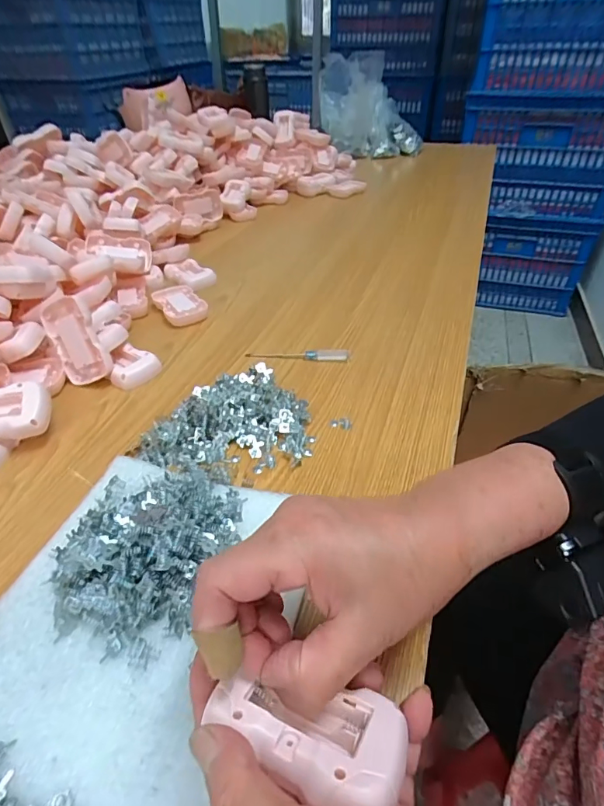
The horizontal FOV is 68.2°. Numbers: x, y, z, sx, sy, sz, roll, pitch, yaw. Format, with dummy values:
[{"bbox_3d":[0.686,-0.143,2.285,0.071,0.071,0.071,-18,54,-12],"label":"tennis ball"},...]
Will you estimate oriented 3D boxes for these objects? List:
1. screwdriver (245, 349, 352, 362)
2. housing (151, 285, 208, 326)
[{"bbox_3d":[-0.005,-0.057,0.512,0.119,0.013,0.011,6,40,7],"label":"screwdriver"},{"bbox_3d":[-0.164,-0.133,0.596,0.051,0.016,0.089,-23,45,-26],"label":"housing"}]

